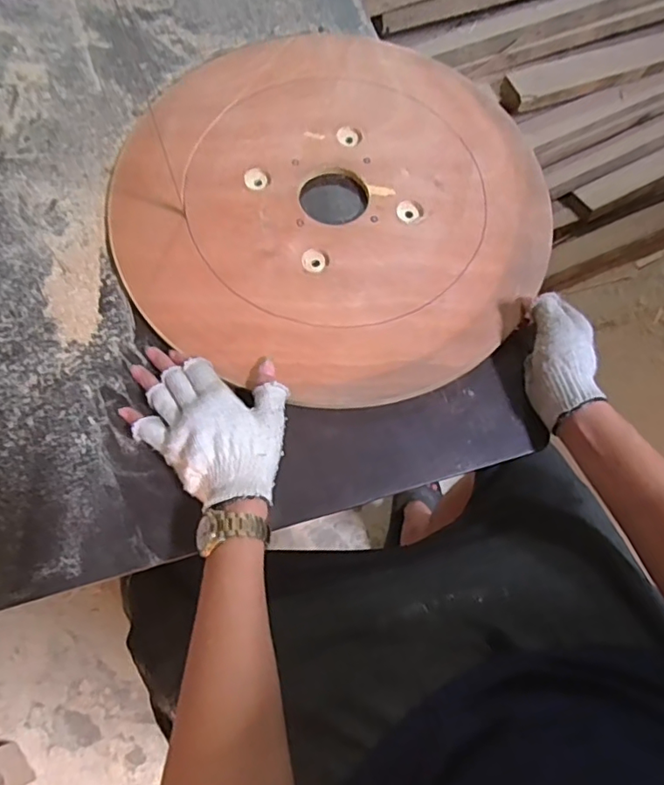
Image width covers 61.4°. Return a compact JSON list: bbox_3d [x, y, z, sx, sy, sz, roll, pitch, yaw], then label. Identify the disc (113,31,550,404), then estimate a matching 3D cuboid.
[{"bbox_3d":[-0.001,-0.212,0.624,0.461,0.018,0.457,0,70,-1],"label":"disc"}]

